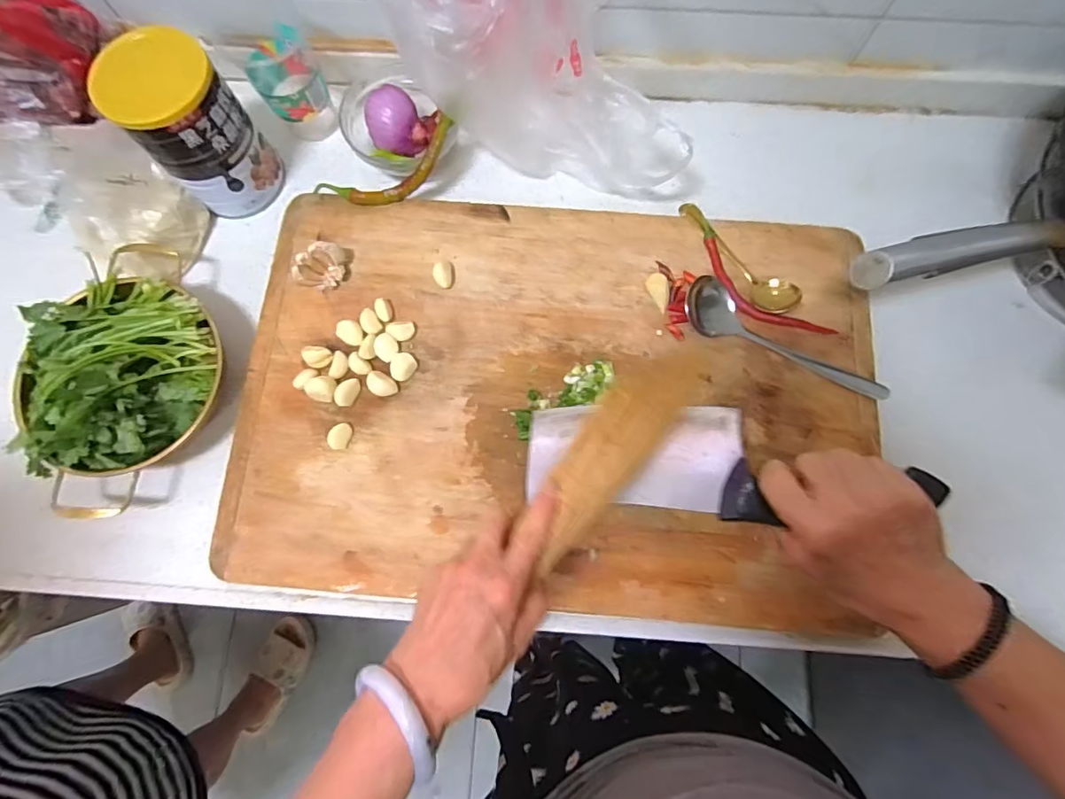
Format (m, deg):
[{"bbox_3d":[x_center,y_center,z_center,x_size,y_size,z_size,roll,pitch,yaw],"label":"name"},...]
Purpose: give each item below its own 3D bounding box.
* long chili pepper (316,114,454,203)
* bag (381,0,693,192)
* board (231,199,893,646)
[{"bbox_3d":[-0.143,-0.233,0.518,0.155,0.032,0.041,-26,77,12],"label":"long chili pepper"},{"bbox_3d":[0.015,-0.308,0.449,0.248,0.208,0.095,13,77,4],"label":"bag"},{"bbox_3d":[0.021,-0.018,0.488,0.579,0.036,0.411,5,76,3],"label":"board"}]

